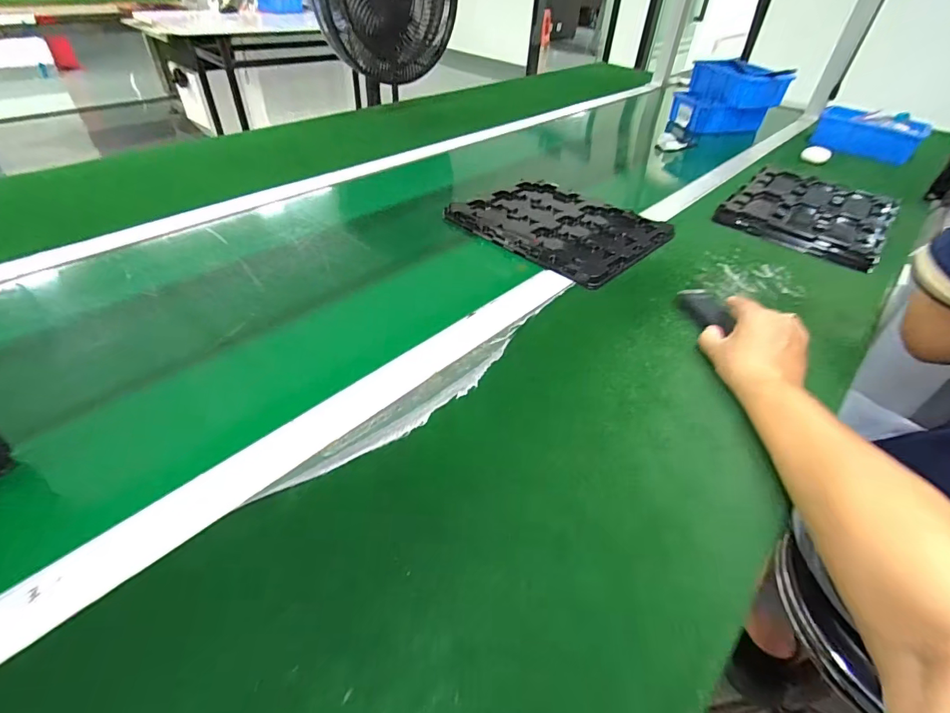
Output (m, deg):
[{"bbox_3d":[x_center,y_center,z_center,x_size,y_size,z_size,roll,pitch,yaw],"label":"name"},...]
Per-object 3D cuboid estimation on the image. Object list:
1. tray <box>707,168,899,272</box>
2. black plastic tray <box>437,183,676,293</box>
[{"bbox_3d":[0.543,-0.240,0.751,0.215,0.018,0.296,31,50,28],"label":"tray"},{"bbox_3d":[0.122,-0.196,0.684,0.269,0.015,0.211,35,51,30],"label":"black plastic tray"}]

